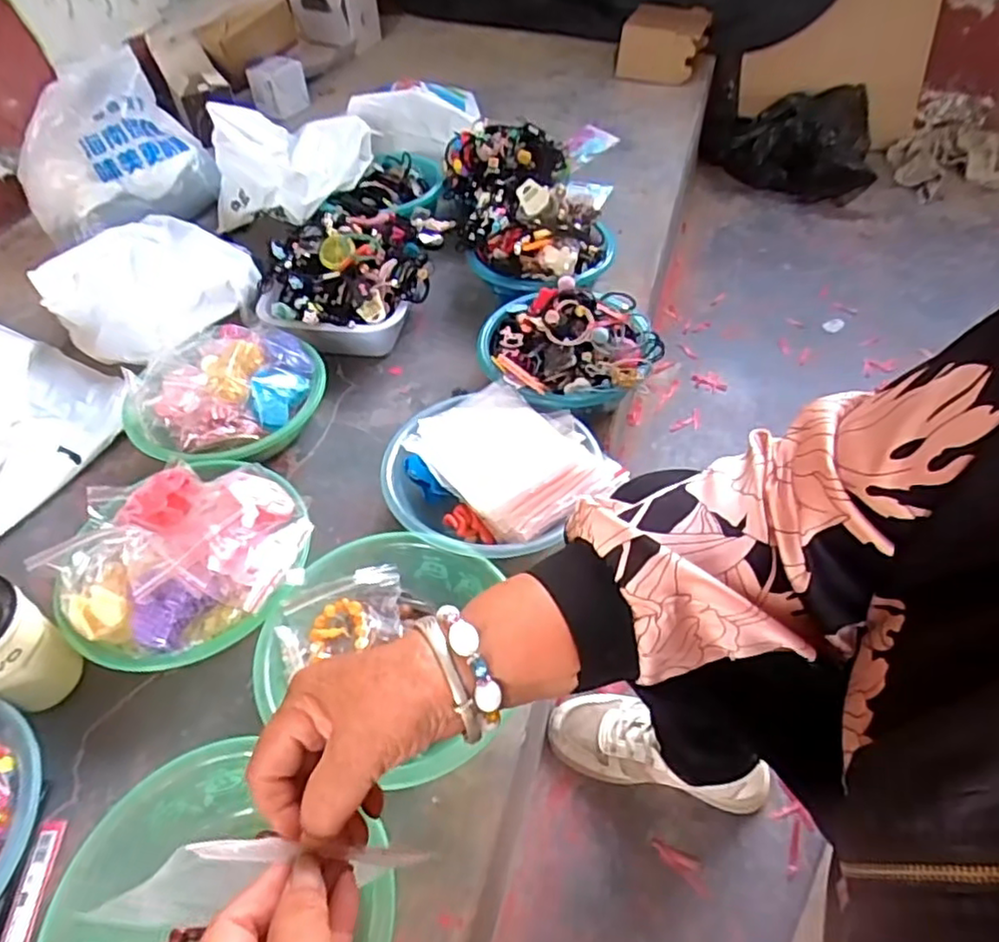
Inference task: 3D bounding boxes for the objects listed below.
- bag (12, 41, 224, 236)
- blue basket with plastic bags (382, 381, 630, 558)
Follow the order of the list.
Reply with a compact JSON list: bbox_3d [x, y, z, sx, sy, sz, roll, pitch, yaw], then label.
[{"bbox_3d":[-0.666,-0.554,1.128,0.188,0.206,0.308,33,58,26],"label":"bag"},{"bbox_3d":[-0.008,0.008,0.726,0.230,0.100,0.216,-1,50,1],"label":"blue basket with plastic bags"}]

